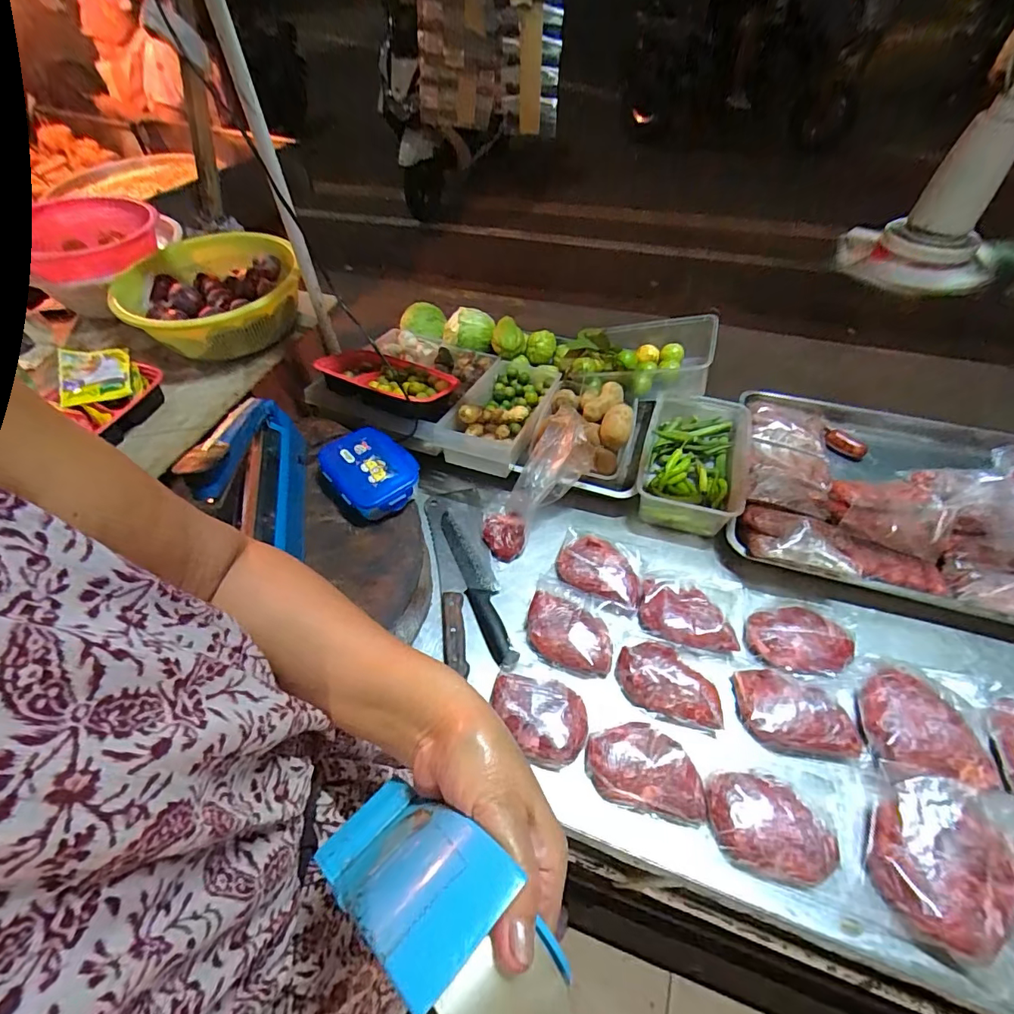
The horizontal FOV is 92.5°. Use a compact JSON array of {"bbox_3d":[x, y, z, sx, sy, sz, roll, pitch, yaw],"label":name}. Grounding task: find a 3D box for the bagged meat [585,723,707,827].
[{"bbox_3d":[0.160,0.305,0.566,0.131,0.031,0.084,11,55,10],"label":"bagged meat"}]

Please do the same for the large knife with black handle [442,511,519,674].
[{"bbox_3d":[-0.043,0.111,0.725,0.045,0.015,0.283,-21,56,-13],"label":"large knife with black handle"}]

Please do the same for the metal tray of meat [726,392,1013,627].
[{"bbox_3d":[0.665,-0.017,0.749,0.568,0.060,0.422,16,56,13],"label":"metal tray of meat"}]

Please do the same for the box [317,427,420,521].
[{"bbox_3d":[-0.200,-0.056,0.713,0.118,0.046,0.156,-39,62,-24],"label":"box"}]

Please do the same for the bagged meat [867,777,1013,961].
[{"bbox_3d":[0.445,0.363,0.501,0.112,0.050,0.147,29,60,21],"label":"bagged meat"}]

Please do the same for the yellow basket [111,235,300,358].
[{"bbox_3d":[-0.502,-0.368,0.844,0.277,0.097,0.302,-17,55,-11],"label":"yellow basket"}]

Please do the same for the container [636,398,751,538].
[{"bbox_3d":[0.314,-0.078,0.817,0.167,0.071,0.252,16,56,13],"label":"container"}]

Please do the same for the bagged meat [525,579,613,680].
[{"bbox_3d":[0.088,0.169,0.670,0.127,0.037,0.107,19,56,15],"label":"bagged meat"}]

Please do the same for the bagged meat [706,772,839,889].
[{"bbox_3d":[0.284,0.347,0.528,0.122,0.032,0.094,8,54,8],"label":"bagged meat"}]

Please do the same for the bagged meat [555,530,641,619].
[{"bbox_3d":[0.137,0.092,0.722,0.135,0.022,0.106,22,57,17],"label":"bagged meat"}]

